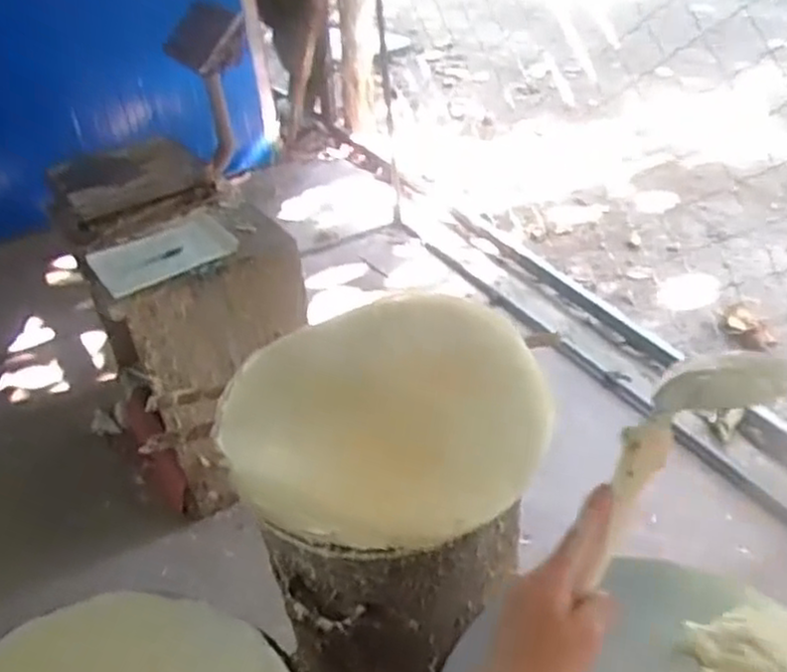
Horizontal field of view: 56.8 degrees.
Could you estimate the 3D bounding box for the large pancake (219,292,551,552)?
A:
[{"bbox_3d":[-0.010,0.094,0.846,0.381,0.052,0.311,-14,54,2],"label":"large pancake"}]

